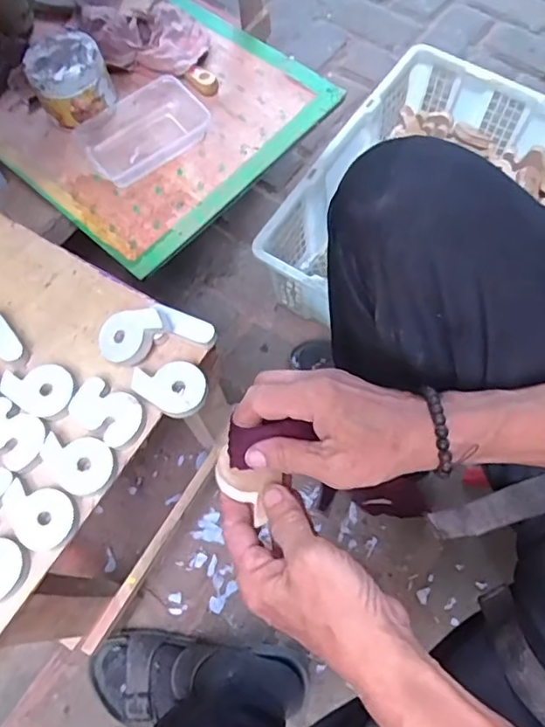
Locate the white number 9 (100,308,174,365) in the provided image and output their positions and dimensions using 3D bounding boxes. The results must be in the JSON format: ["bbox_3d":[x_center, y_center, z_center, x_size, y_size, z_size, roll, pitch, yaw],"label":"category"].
[{"bbox_3d":[-0.121,-0.026,0.488,0.060,0.016,0.042,-34,83,13],"label":"white number 9"}]

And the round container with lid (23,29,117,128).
[{"bbox_3d":[-0.279,-0.393,0.785,0.104,0.088,0.108,-1,67,2],"label":"round container with lid"}]

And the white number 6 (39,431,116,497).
[{"bbox_3d":[-0.159,0.080,0.456,0.063,0.007,0.044,22,70,11],"label":"white number 6"}]

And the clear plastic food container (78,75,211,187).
[{"bbox_3d":[-0.177,-0.326,0.773,0.169,0.032,0.116,-32,70,-11],"label":"clear plastic food container"}]

